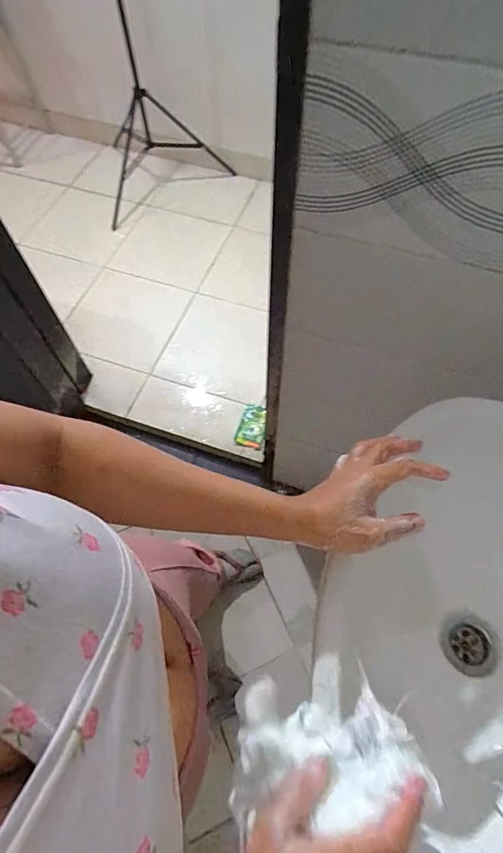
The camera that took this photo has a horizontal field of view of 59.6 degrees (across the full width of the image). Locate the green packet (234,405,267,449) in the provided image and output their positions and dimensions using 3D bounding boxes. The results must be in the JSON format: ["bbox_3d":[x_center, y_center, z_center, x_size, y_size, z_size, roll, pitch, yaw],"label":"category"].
[{"bbox_3d":[0.002,-0.003,1.406,0.087,0.014,0.145,11,63,7],"label":"green packet"}]

